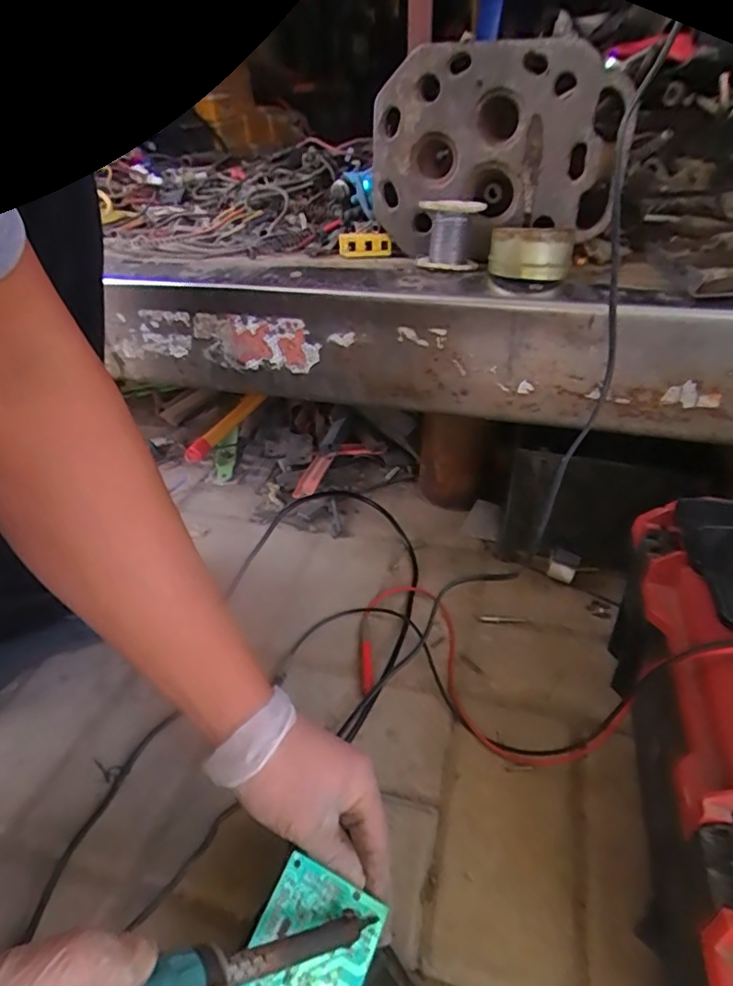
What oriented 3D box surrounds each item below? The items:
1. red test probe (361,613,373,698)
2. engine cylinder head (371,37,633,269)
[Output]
[{"bbox_3d":[0.000,0.153,0.536,0.011,0.007,0.091,-3,35,1],"label":"red test probe"},{"bbox_3d":[0.104,-0.279,0.465,0.195,0.148,0.035,8,35,13],"label":"engine cylinder head"}]

